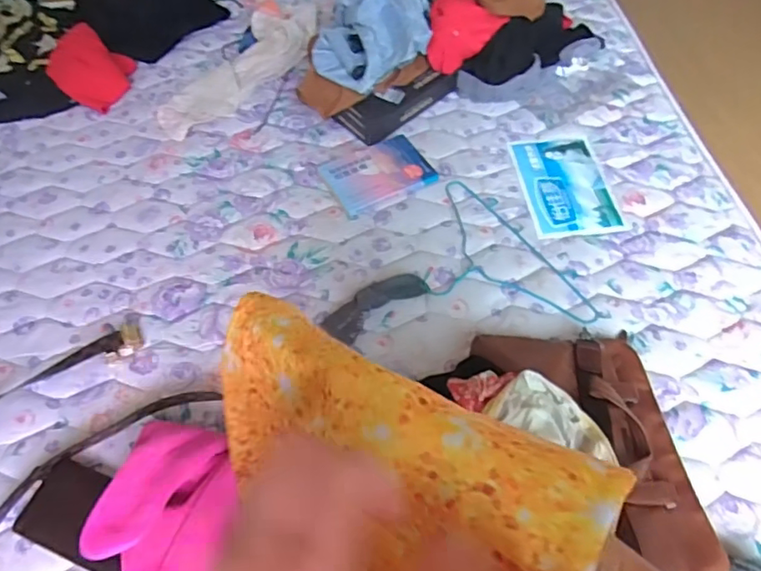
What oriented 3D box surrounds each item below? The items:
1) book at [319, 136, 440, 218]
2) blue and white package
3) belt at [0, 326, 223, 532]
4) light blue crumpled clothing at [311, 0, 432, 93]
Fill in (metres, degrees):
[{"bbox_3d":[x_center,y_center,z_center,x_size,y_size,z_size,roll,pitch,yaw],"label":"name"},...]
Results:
[{"bbox_3d":[-0.006,-0.232,1.180,0.205,0.020,0.162,-23,58,-14],"label":"book"},{"bbox_3d":[0.380,-0.209,1.170,0.175,0.006,0.277,-6,55,-3],"label":"blue and white package"},{"bbox_3d":[-0.547,0.243,0.866,0.532,0.028,0.242,-34,61,-20],"label":"belt"},{"bbox_3d":[-0.017,-0.554,1.239,0.254,0.091,0.276,2,55,4],"label":"light blue crumpled clothing"}]

